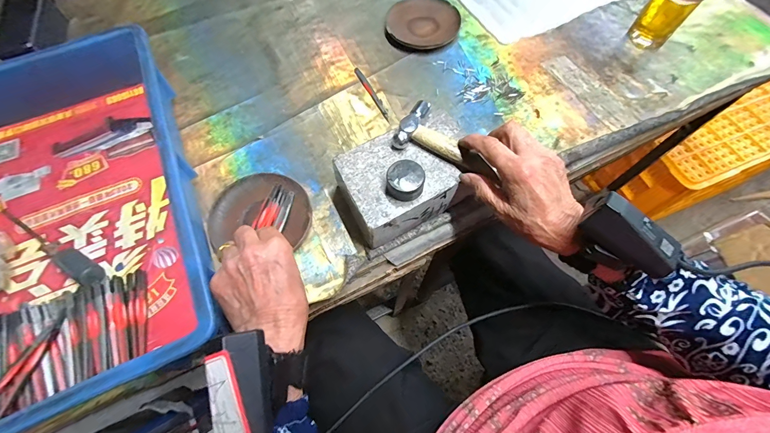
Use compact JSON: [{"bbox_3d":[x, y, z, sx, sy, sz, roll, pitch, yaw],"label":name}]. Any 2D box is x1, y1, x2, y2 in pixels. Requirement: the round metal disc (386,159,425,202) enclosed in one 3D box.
[{"bbox_3d":[0.020,-0.037,0.333,0.036,0.020,0.038,1,66,-2],"label":"round metal disc"}]

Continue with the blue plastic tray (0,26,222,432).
[{"bbox_3d":[-0.356,-0.010,0.361,0.276,0.080,0.430,-23,69,-10],"label":"blue plastic tray"}]

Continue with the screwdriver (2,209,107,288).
[{"bbox_3d":[-0.377,0.030,0.369,0.175,0.021,0.021,28,69,11],"label":"screwdriver"}]

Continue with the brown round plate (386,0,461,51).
[{"bbox_3d":[0.059,-0.308,0.521,0.112,0.020,0.095,-13,67,-6],"label":"brown round plate"}]

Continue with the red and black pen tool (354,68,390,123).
[{"bbox_3d":[-0.018,-0.176,0.469,0.010,0.004,0.106,-27,69,-12],"label":"red and black pen tool"}]

